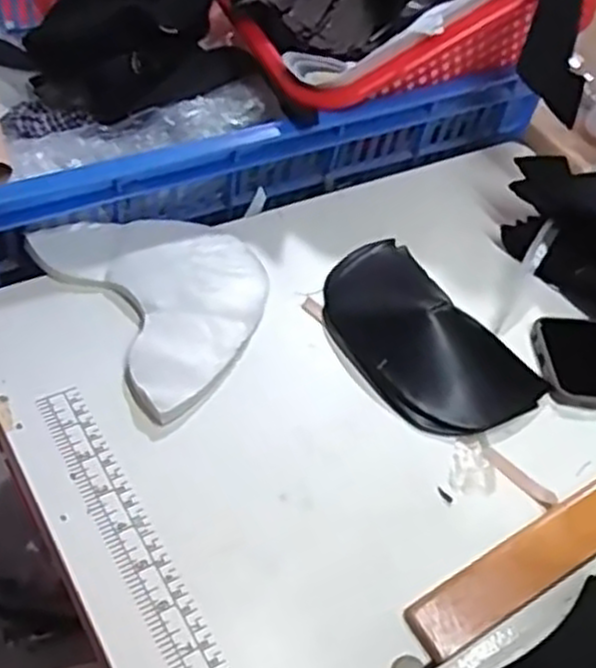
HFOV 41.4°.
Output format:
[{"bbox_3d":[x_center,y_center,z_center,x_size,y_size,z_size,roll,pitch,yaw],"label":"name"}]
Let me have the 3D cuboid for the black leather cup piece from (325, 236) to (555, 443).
[{"bbox_3d":[0.086,-0.006,0.554,0.104,0.038,0.174,-29,59,-30],"label":"black leather cup piece"}]

